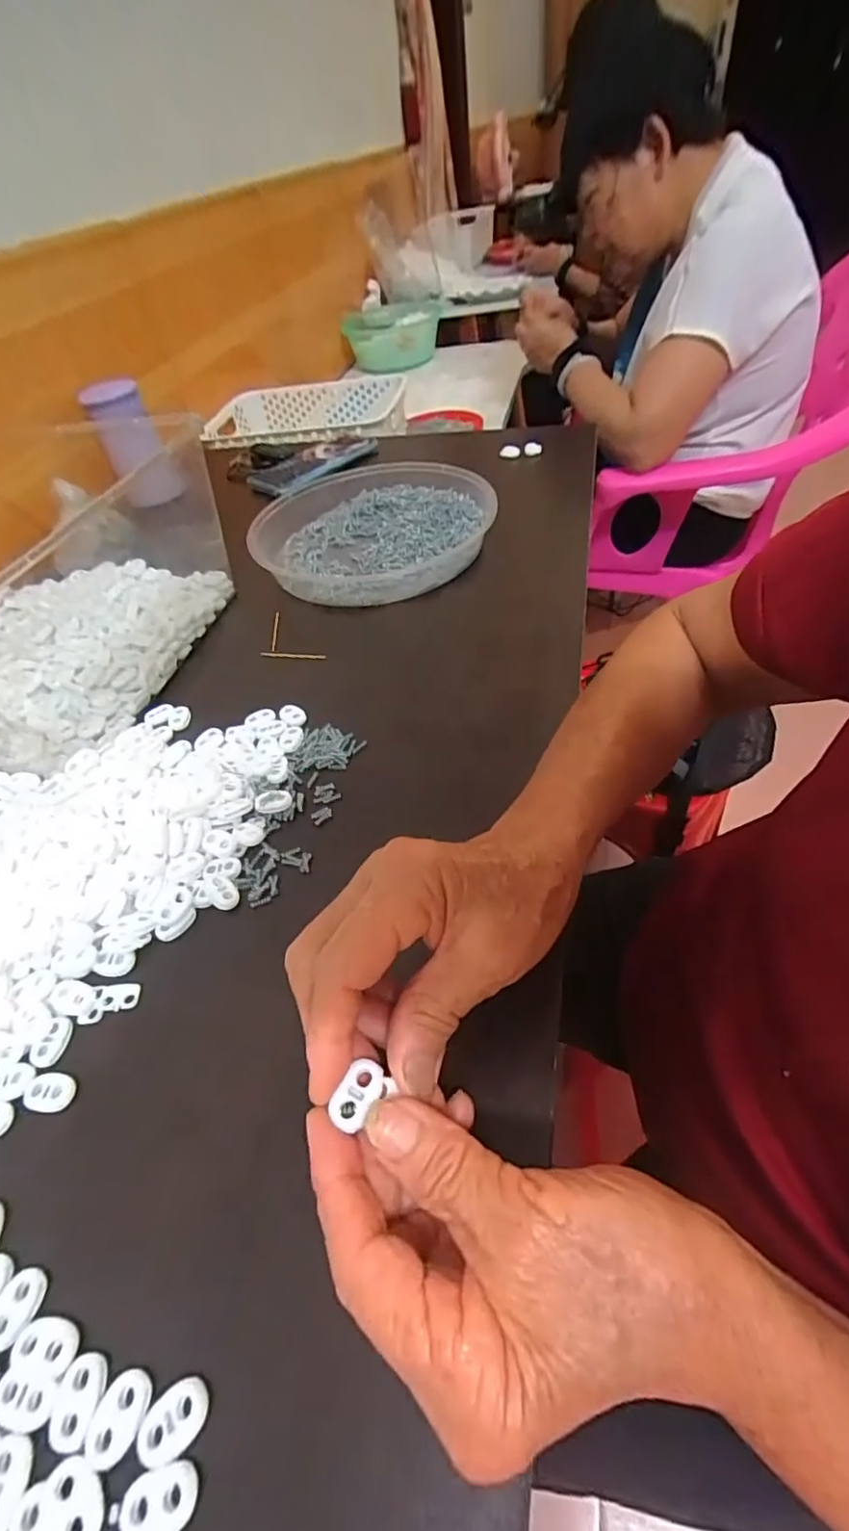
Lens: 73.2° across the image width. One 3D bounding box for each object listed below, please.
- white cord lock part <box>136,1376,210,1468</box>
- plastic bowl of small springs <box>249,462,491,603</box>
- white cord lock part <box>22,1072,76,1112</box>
[{"bbox_3d":[-0.082,0.213,0.187,0.022,0.005,0.016,-25,49,-13],"label":"white cord lock part"},{"bbox_3d":[-0.051,-0.234,0.562,0.233,0.039,0.219,-2,49,2],"label":"plastic bowl of small springs"},{"bbox_3d":[-0.171,0.149,0.261,0.023,0.004,0.015,-2,48,8],"label":"white cord lock part"}]

